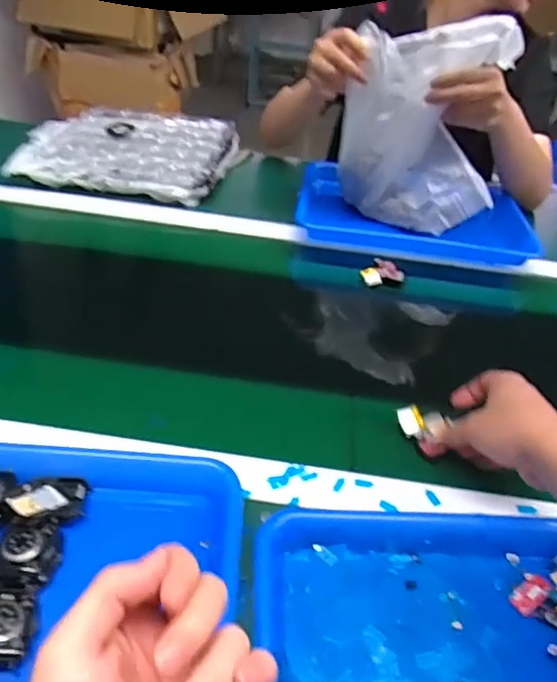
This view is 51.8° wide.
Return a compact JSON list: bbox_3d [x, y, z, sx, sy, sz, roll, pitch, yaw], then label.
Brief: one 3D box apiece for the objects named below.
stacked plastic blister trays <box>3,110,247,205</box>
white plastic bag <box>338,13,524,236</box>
[{"bbox_3d":[-0.237,-0.325,0.962,0.314,0.042,0.317,5,39,-2],"label":"stacked plastic blister trays"},{"bbox_3d":[0.195,-0.283,0.758,0.208,0.249,0.097,29,44,25],"label":"white plastic bag"}]

